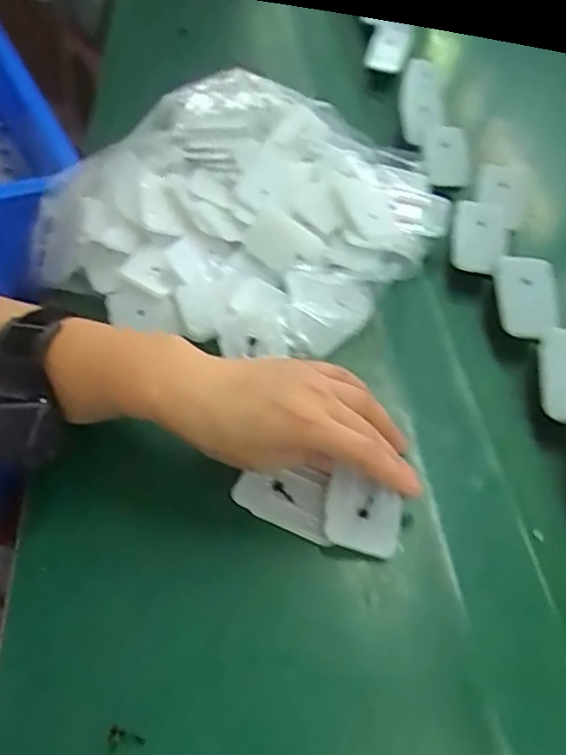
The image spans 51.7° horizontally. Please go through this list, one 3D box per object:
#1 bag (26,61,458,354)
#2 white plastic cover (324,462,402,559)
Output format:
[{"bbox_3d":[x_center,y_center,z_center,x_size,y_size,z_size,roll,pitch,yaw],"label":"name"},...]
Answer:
[{"bbox_3d":[-0.036,-0.146,0.485,0.298,0.088,0.291,28,54,17],"label":"bag"},{"bbox_3d":[0.047,0.080,0.345,0.044,0.010,0.043,13,51,6],"label":"white plastic cover"}]

